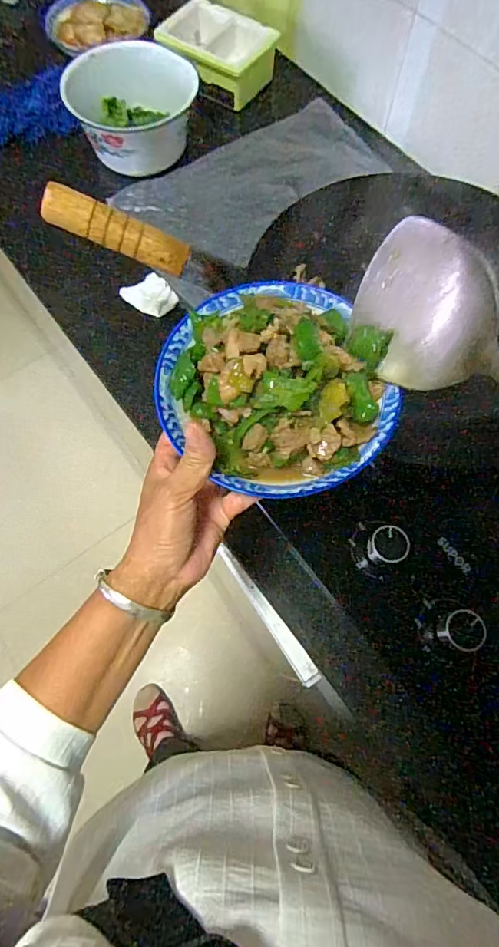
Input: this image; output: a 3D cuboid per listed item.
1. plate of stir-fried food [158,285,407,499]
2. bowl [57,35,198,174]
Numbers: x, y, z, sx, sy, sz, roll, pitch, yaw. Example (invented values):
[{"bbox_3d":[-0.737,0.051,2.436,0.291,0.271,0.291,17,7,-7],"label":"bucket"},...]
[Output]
[{"bbox_3d":[0.015,-0.070,0.354,0.156,0.047,0.171,1,69,-2],"label":"plate of stir-fried food"},{"bbox_3d":[-0.173,-0.516,0.713,0.148,0.079,0.161,-35,74,-14],"label":"bowl"}]

